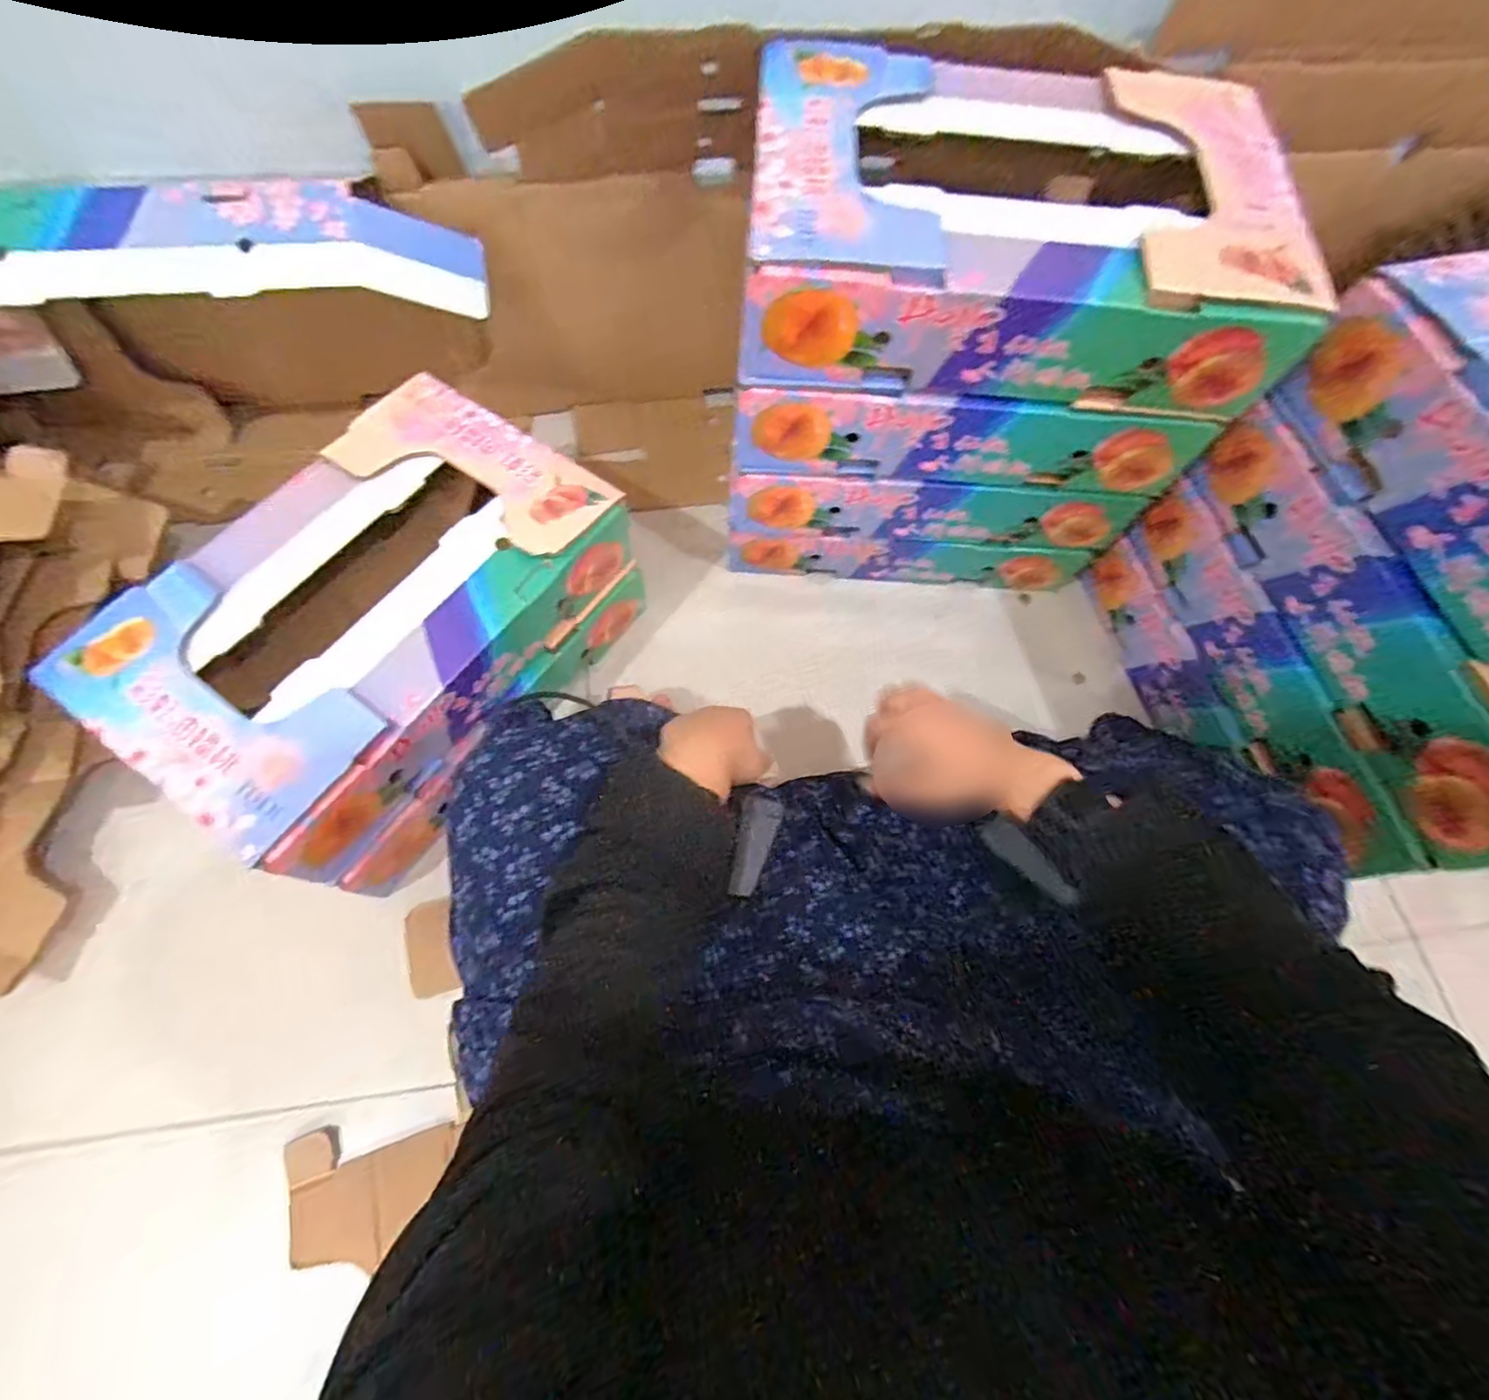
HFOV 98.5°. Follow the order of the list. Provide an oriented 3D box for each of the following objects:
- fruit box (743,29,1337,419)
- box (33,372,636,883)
[{"bbox_3d":[0.203,-0.375,0.509,0.386,0.109,0.274,3,67,-2],"label":"fruit box"},{"bbox_3d":[-0.320,-0.081,0.566,0.246,0.099,0.389,33,69,10],"label":"box"}]

